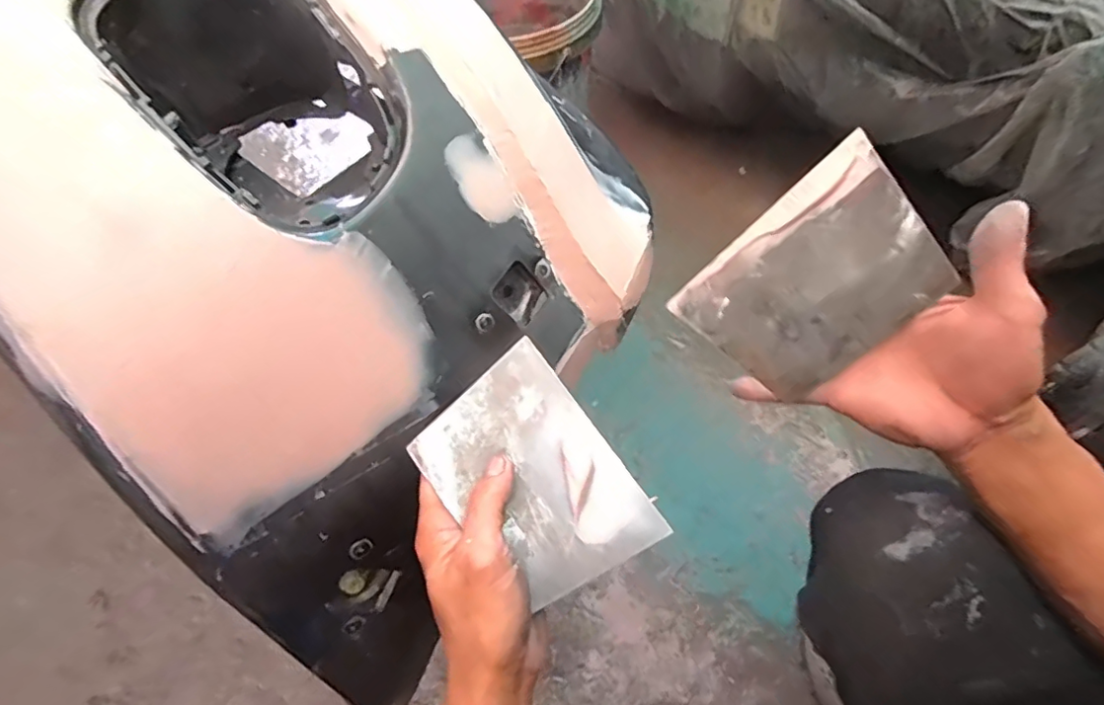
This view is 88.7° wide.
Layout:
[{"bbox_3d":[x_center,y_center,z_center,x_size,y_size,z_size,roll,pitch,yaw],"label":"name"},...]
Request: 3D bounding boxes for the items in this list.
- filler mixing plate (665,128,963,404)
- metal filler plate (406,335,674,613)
[{"bbox_3d":[0.156,-0.042,0.339,0.135,0.011,0.098,-44,80,25],"label":"filler mixing plate"},{"bbox_3d":[-0.010,0.073,0.333,0.096,0.006,0.137,-35,81,-18],"label":"metal filler plate"}]

